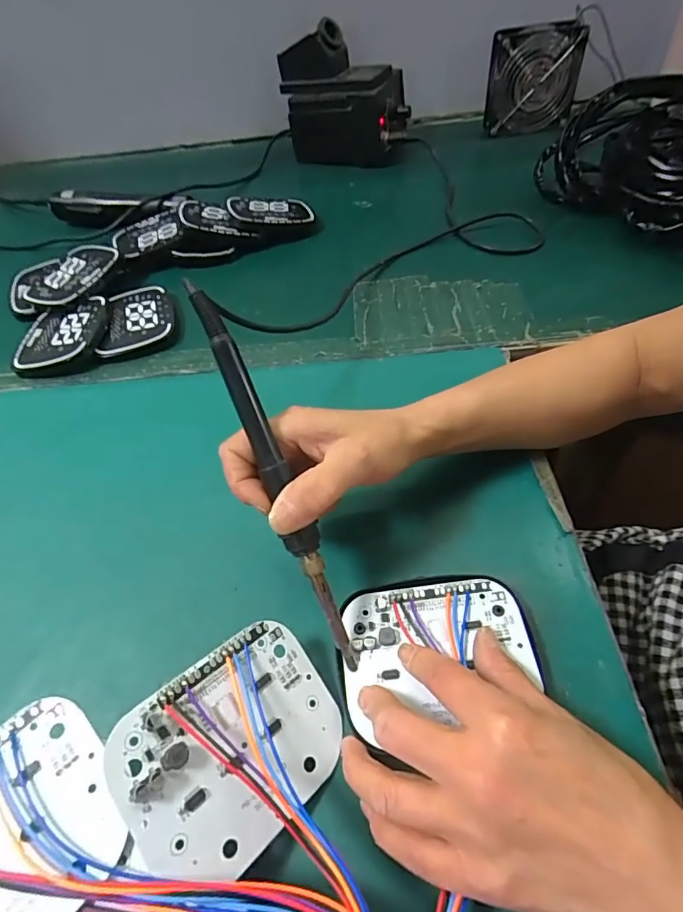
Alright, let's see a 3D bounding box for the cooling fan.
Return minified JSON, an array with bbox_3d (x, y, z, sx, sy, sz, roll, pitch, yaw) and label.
[{"bbox_3d":[0.273,-0.535,0.678,0.124,0.119,0.032,0,52,6],"label":"cooling fan"}]

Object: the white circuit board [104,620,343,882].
[{"bbox_3d":[-0.047,0.135,0.224,0.104,0.008,0.081,-26,80,-40],"label":"white circuit board"}]

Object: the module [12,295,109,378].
[{"bbox_3d":[-0.282,-0.120,0.479,0.084,0.018,0.105,-9,52,-1],"label":"module"}]

